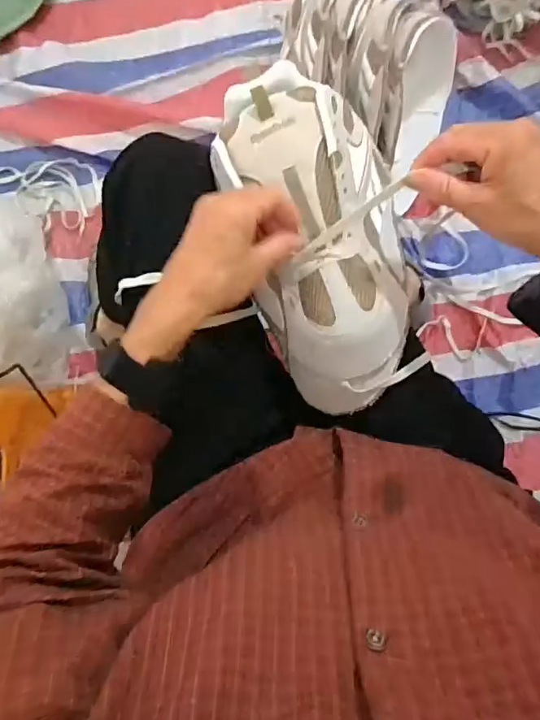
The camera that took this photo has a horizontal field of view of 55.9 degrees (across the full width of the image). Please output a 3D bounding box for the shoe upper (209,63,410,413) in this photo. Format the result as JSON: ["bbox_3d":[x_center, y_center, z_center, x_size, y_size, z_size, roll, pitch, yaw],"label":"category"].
[{"bbox_3d":[0.044,-0.105,0.422,0.139,0.073,0.285,-13,90,0],"label":"shoe upper"}]

